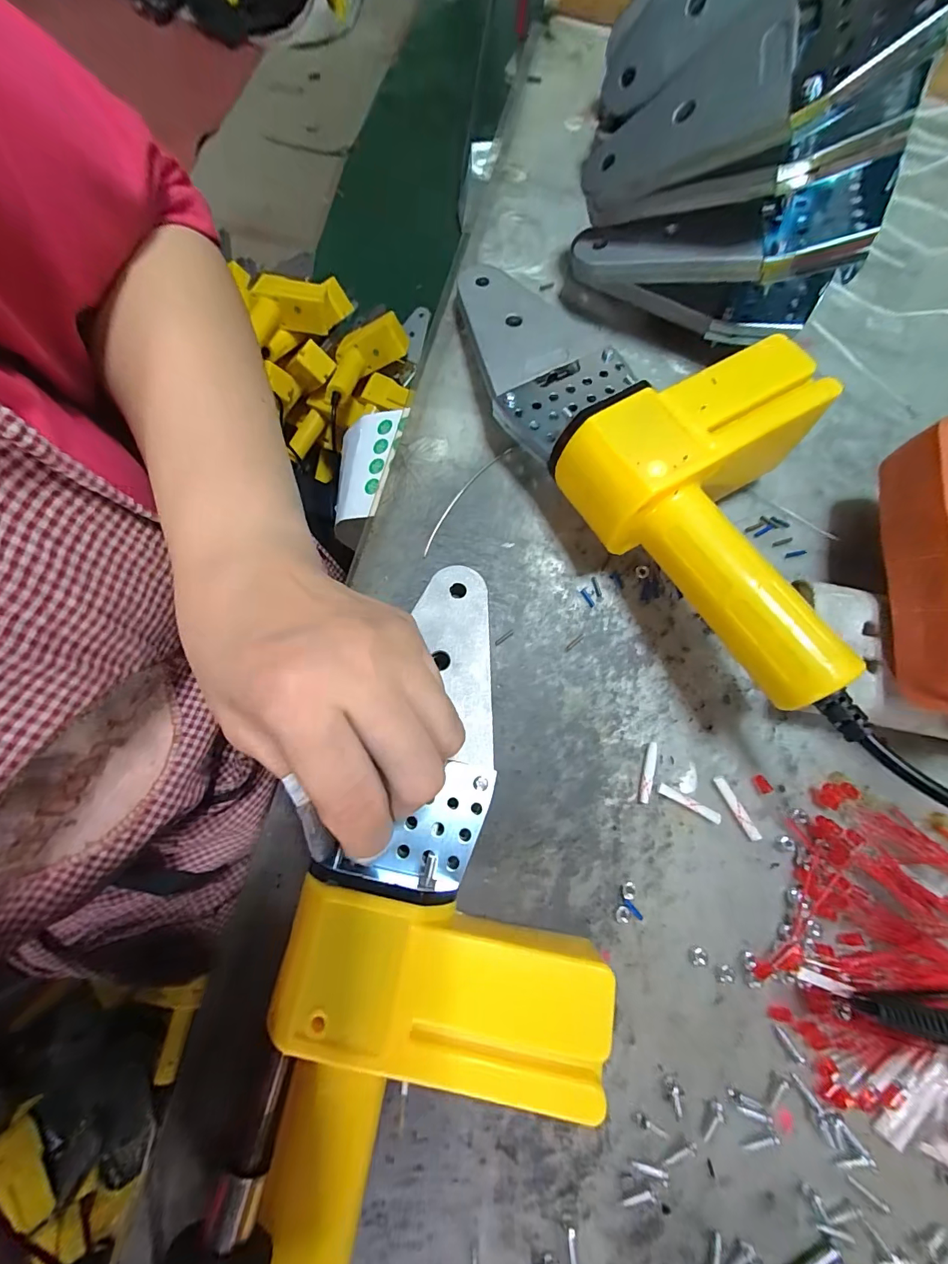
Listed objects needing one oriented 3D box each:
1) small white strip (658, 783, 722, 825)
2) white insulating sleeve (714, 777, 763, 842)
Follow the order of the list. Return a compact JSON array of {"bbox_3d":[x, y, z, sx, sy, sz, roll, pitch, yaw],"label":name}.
[{"bbox_3d":[0.102,0.081,0.205,0.031,0.005,0.005,28,79,5],"label":"small white strip"},{"bbox_3d":[0.124,0.083,0.205,0.006,0.004,0.032,-29,80,-7],"label":"white insulating sleeve"}]

